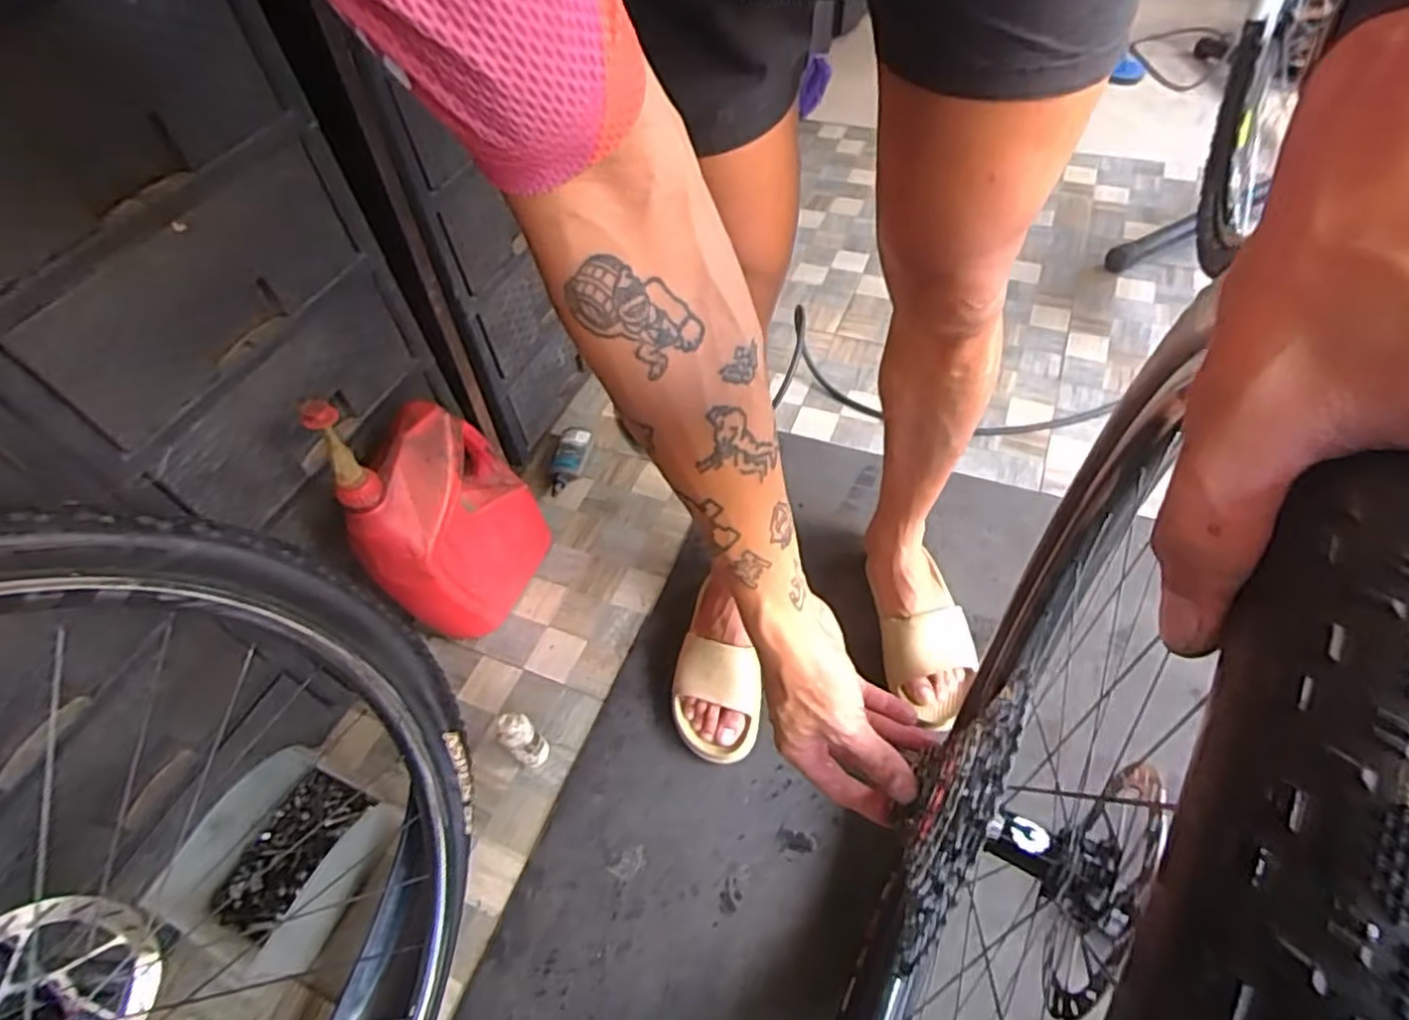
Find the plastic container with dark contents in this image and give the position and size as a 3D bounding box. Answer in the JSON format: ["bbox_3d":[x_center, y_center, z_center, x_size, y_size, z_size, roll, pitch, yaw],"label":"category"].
[{"bbox_3d":[-0.462,0.378,0.765,0.174,0.079,0.208,16,56,16],"label":"plastic container with dark contents"}]

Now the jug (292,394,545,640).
[{"bbox_3d":[-0.336,0.003,0.897,0.126,0.382,0.232,12,55,13],"label":"jug"}]

